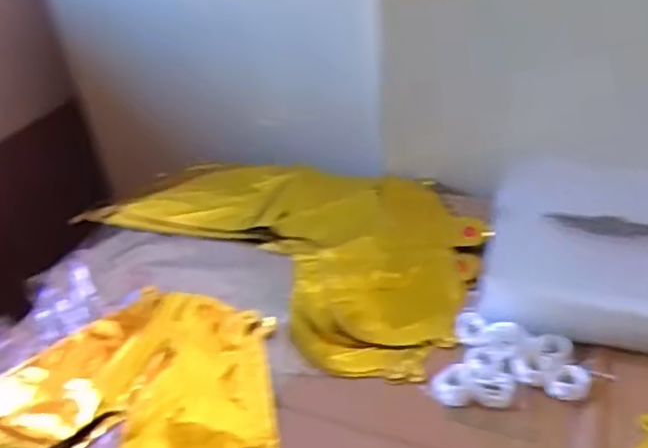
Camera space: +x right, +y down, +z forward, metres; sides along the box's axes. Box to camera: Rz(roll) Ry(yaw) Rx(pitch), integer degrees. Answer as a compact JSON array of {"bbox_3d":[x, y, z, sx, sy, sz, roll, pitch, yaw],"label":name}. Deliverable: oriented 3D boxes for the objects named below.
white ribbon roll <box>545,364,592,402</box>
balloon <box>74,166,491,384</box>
[{"bbox_3d":[0.176,0.114,0.470,0.028,0.008,0.034,17,42,29],"label":"white ribbon roll"},{"bbox_3d":[-0.037,0.002,0.668,0.422,0.034,0.239,22,45,34],"label":"balloon"}]

